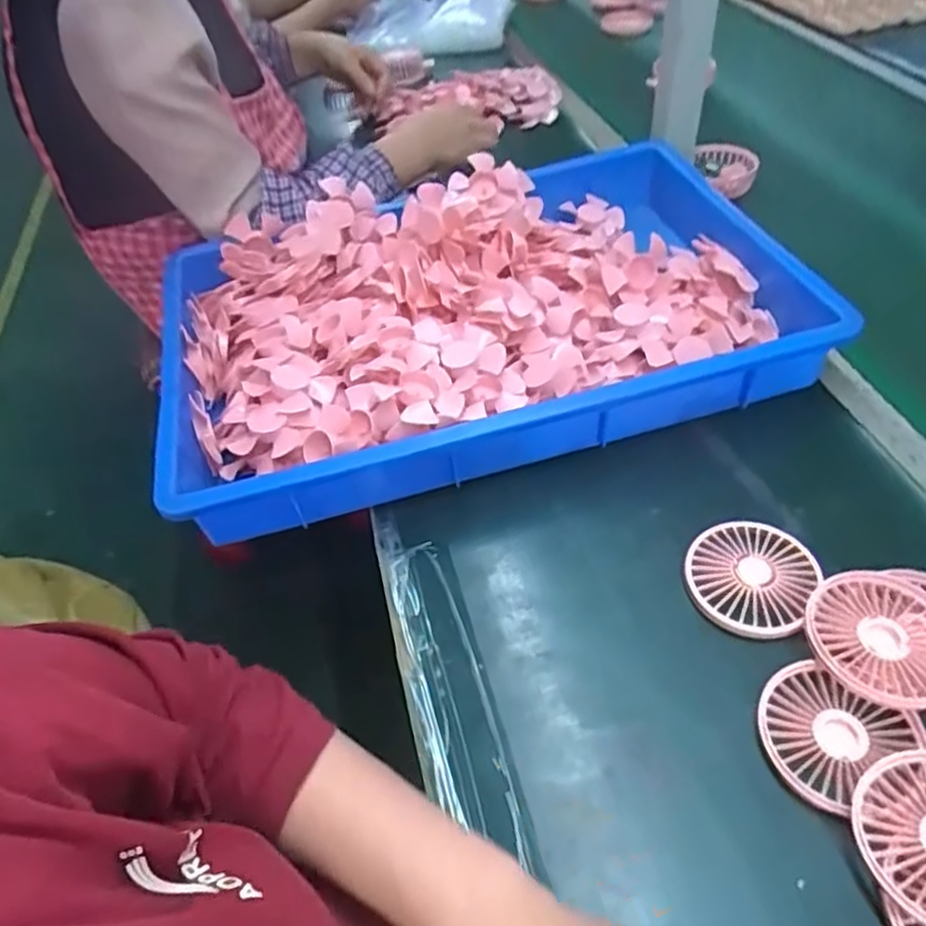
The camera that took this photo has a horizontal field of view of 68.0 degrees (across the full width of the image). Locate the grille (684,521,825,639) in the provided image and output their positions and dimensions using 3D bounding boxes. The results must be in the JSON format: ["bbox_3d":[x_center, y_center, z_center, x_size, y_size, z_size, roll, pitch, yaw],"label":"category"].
[{"bbox_3d":[0.200,0.078,0.480,0.080,0.015,0.087,-3,48,3],"label":"grille"}]

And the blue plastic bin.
[{"bbox_3d":[0.010,-0.149,0.654,0.570,0.085,0.386,-14,48,-7],"label":"blue plastic bin"}]

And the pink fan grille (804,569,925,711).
[{"bbox_3d":[0.265,0.106,0.432,0.087,0.013,0.094,-3,48,3],"label":"pink fan grille"}]

